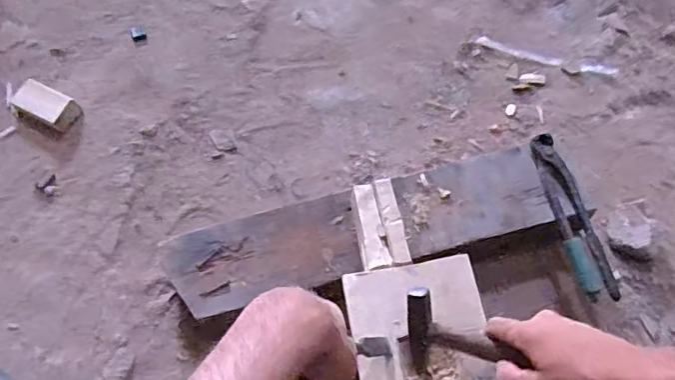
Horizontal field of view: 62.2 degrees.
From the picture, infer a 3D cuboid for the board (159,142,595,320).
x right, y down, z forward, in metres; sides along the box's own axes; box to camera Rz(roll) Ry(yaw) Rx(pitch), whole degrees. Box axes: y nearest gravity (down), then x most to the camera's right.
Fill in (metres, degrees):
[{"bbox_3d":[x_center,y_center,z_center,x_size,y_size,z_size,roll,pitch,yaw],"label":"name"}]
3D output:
[{"bbox_3d":[0.048,0.043,0.704,0.516,0.021,0.113,-15,62,-5],"label":"board"}]

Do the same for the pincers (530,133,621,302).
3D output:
[{"bbox_3d":[0.288,0.028,0.691,0.038,0.027,0.214,-10,62,-3],"label":"pincers"}]

